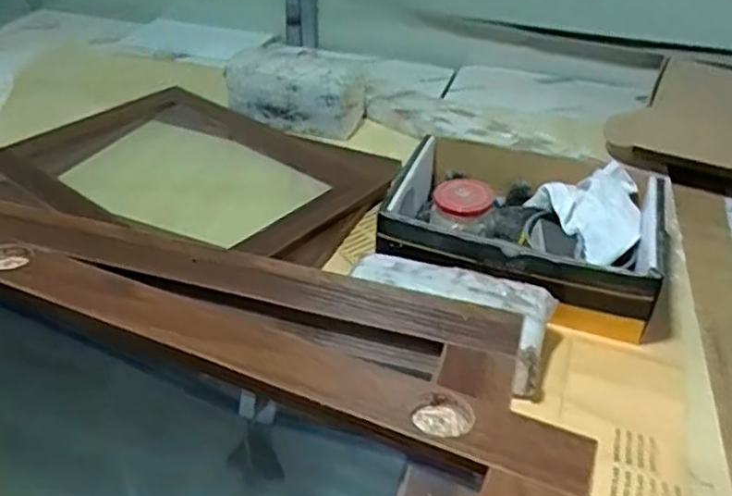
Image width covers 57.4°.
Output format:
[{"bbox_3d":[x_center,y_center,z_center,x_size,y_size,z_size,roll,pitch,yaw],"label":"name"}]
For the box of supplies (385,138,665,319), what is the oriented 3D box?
[{"bbox_3d":[0.190,-0.043,0.797,0.297,0.079,0.256,13,37,16],"label":"box of supplies"}]

